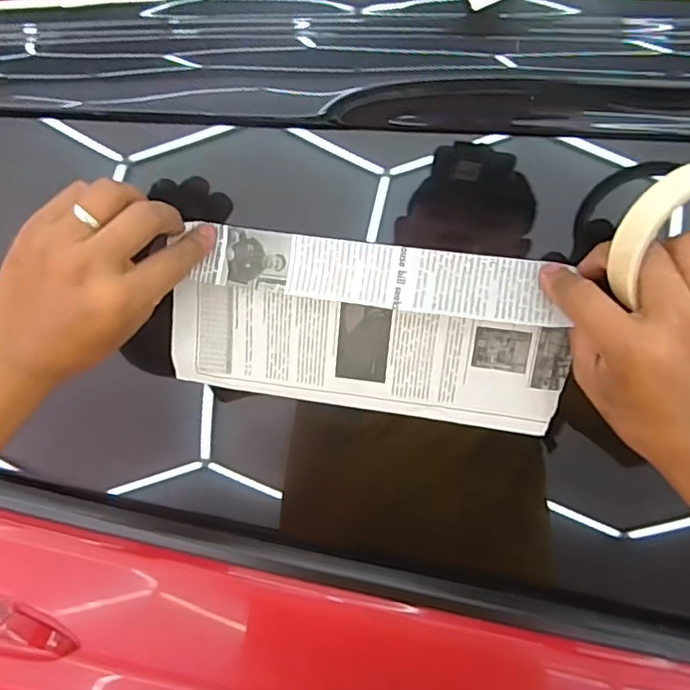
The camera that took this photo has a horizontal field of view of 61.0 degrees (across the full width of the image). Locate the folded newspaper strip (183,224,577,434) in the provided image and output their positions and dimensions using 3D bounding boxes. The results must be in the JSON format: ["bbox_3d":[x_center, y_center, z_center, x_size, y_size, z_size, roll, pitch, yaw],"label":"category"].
[{"bbox_3d":[0.011,-0.007,0.394,0.261,0.120,0.019,7,24,7],"label":"folded newspaper strip"}]

